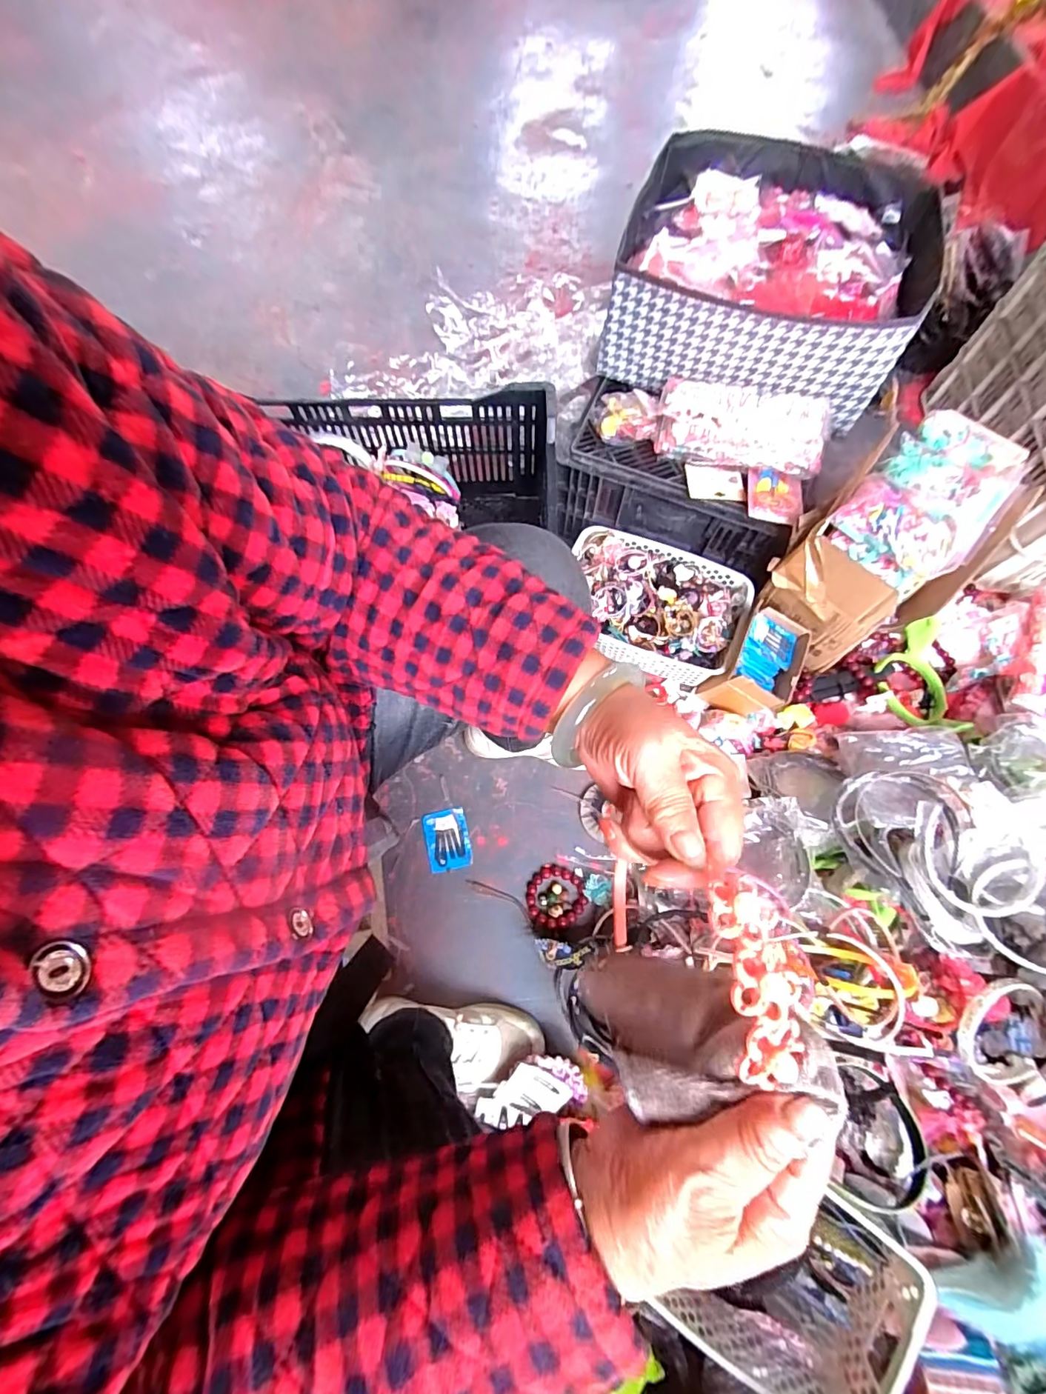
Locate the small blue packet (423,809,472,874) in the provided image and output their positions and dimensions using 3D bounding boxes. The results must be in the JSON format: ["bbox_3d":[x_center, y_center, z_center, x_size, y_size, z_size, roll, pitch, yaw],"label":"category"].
[{"bbox_3d":[-0.116,0.219,0.768,0.065,0.004,0.088,-13,71,-4],"label":"small blue packet"}]

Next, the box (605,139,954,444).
[{"bbox_3d":[0.357,-0.631,0.752,0.407,0.151,0.390,15,72,6],"label":"box"}]

